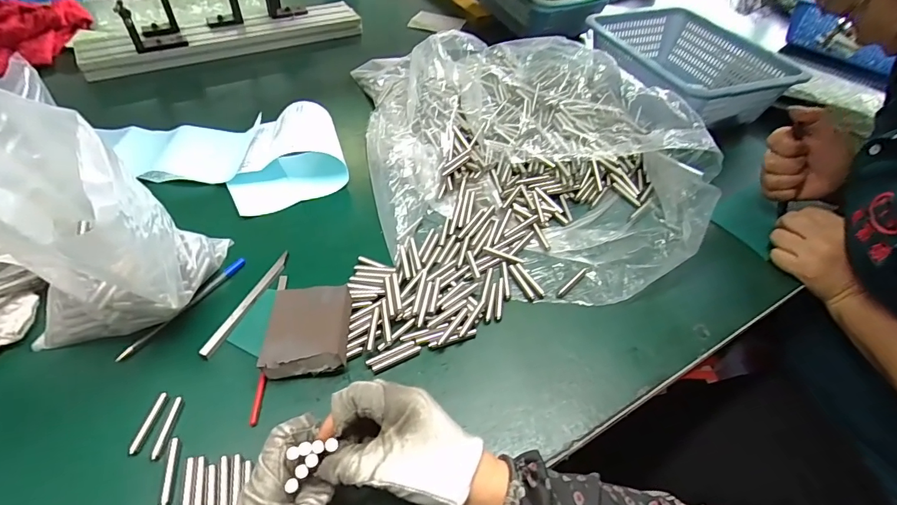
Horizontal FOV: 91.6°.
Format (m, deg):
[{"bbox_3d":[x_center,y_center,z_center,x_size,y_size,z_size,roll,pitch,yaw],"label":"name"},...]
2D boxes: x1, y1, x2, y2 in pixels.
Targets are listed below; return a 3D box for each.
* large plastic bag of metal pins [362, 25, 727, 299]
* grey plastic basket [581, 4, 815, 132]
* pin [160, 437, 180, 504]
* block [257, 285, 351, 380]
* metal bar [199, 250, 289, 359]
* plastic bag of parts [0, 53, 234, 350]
[{"bbox_3d":[0.124,-0.161,0.557,0.396,0.119,0.399,12,48,8],"label":"large plastic bag of metal pins"},{"bbox_3d":[0.389,-0.312,0.731,0.213,0.116,0.327,-15,50,-17],"label":"grey plastic basket"},{"bbox_3d":[-0.211,0.165,0.330,0.008,0.004,0.049,-9,48,-11],"label":"pin"},{"bbox_3d":[-0.129,0.073,0.403,0.070,0.033,0.078,-1,47,-4],"label":"block"},{"bbox_3d":[-0.200,0.048,0.439,0.015,0.005,0.134,14,46,11],"label":"metal bar"},{"bbox_3d":[-0.300,-0.013,0.358,0.148,0.205,0.143,-7,48,-9],"label":"plastic bag of parts"}]

